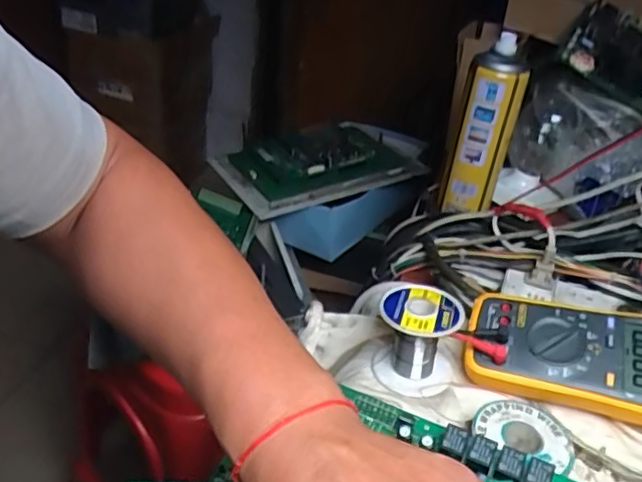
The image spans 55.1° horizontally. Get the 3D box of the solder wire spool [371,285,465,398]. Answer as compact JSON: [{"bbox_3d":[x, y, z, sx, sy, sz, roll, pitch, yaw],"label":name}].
[{"bbox_3d":[0.076,0.077,0.493,0.065,0.064,0.059,17,35,17],"label":"solder wire spool"}]

